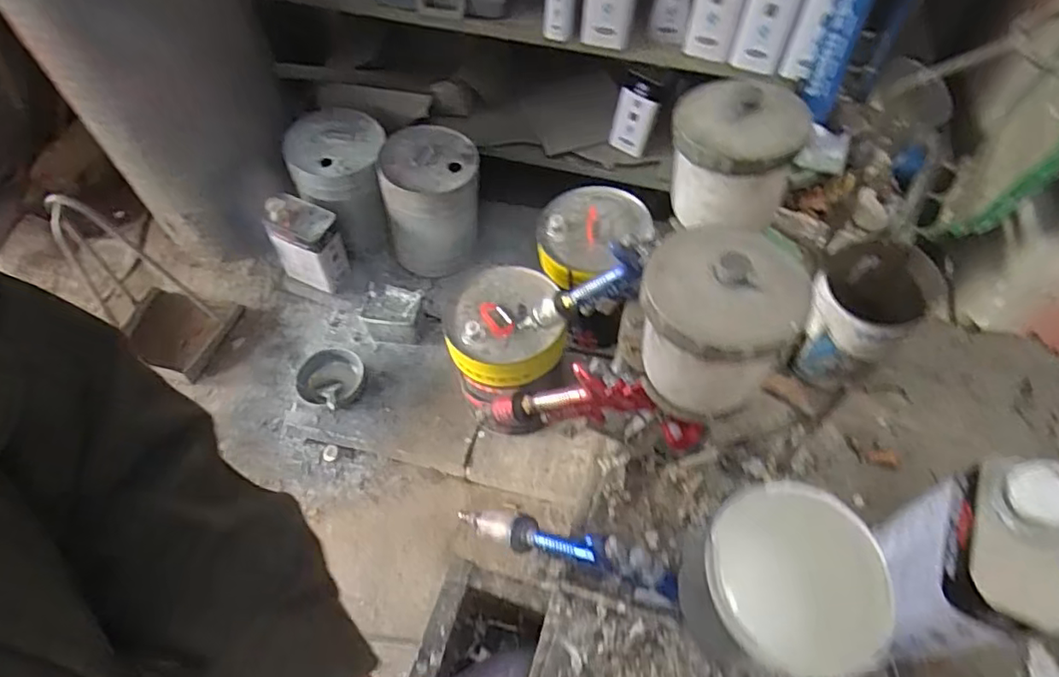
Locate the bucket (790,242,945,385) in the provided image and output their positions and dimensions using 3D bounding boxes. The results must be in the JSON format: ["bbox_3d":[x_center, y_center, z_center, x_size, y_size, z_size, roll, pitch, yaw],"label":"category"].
[{"bbox_3d":[0.330,-0.014,0.613,0.098,0.147,0.107,31,63,20],"label":"bucket"}]

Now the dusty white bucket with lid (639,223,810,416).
[{"bbox_3d":[0.125,-0.010,0.405,0.095,0.110,0.091,-1,57,2],"label":"dusty white bucket with lid"}]

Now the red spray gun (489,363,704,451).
[{"bbox_3d":[0.038,0.070,0.582,0.254,0.101,0.036,-6,45,47],"label":"red spray gun"}]

